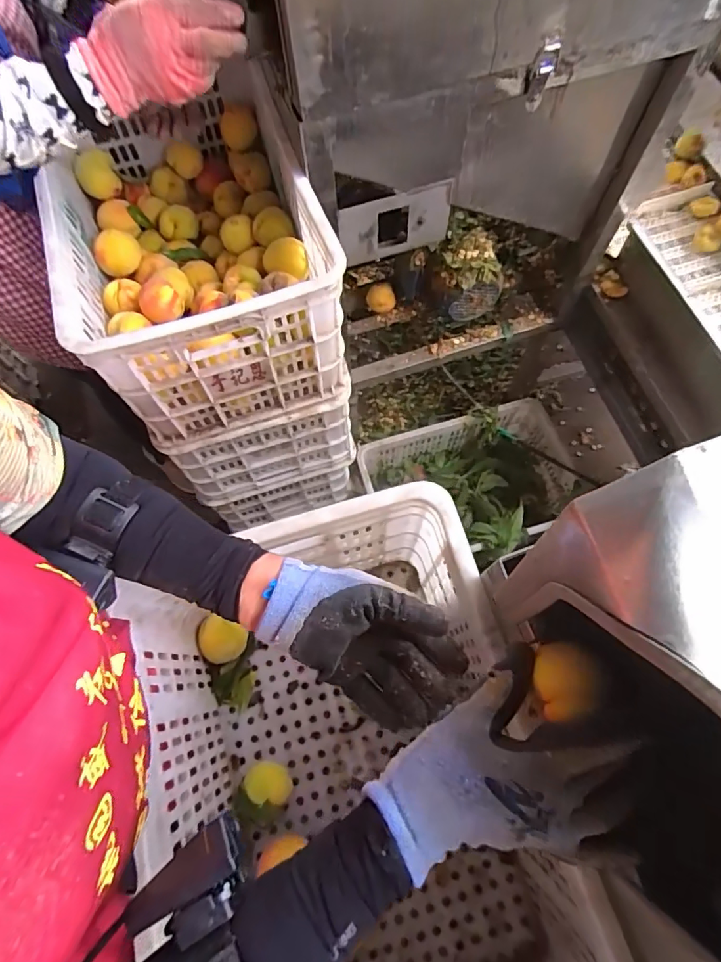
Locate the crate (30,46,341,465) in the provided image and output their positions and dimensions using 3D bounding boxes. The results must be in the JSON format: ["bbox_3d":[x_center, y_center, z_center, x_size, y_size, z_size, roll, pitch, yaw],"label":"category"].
[{"bbox_3d":[-0.257,-0.369,0.784,0.335,0.278,0.515,-19,71,-6],"label":"crate"}]

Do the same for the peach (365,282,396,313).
[{"bbox_3d":[0.050,-0.445,1.203,0.061,0.065,0.064,-26,72,-9],"label":"peach"}]

